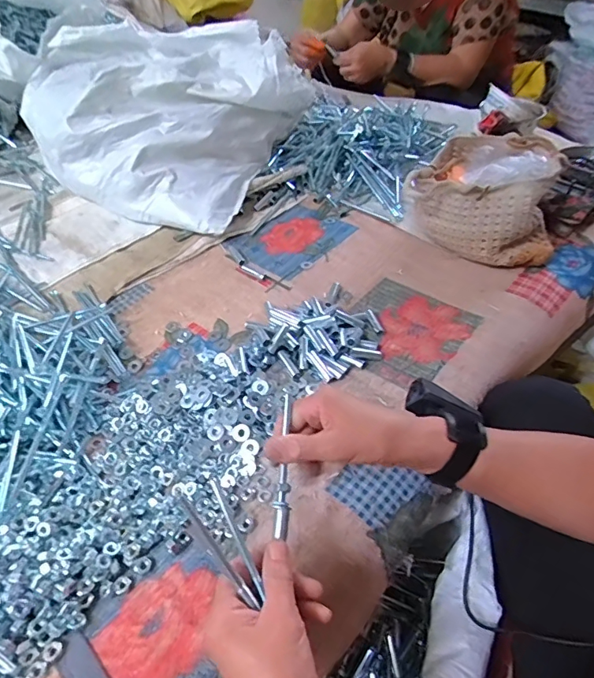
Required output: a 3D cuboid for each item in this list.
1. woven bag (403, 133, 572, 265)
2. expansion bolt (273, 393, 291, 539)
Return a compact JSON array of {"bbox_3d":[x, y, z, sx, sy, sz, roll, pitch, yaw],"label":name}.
[{"bbox_3d":[0.285,-0.210,0.722,0.218,0.142,0.163,17,50,15],"label":"woven bag"},{"bbox_3d":[-0.011,0.103,0.397,0.012,0.011,0.117,2,61,1],"label":"expansion bolt"}]

